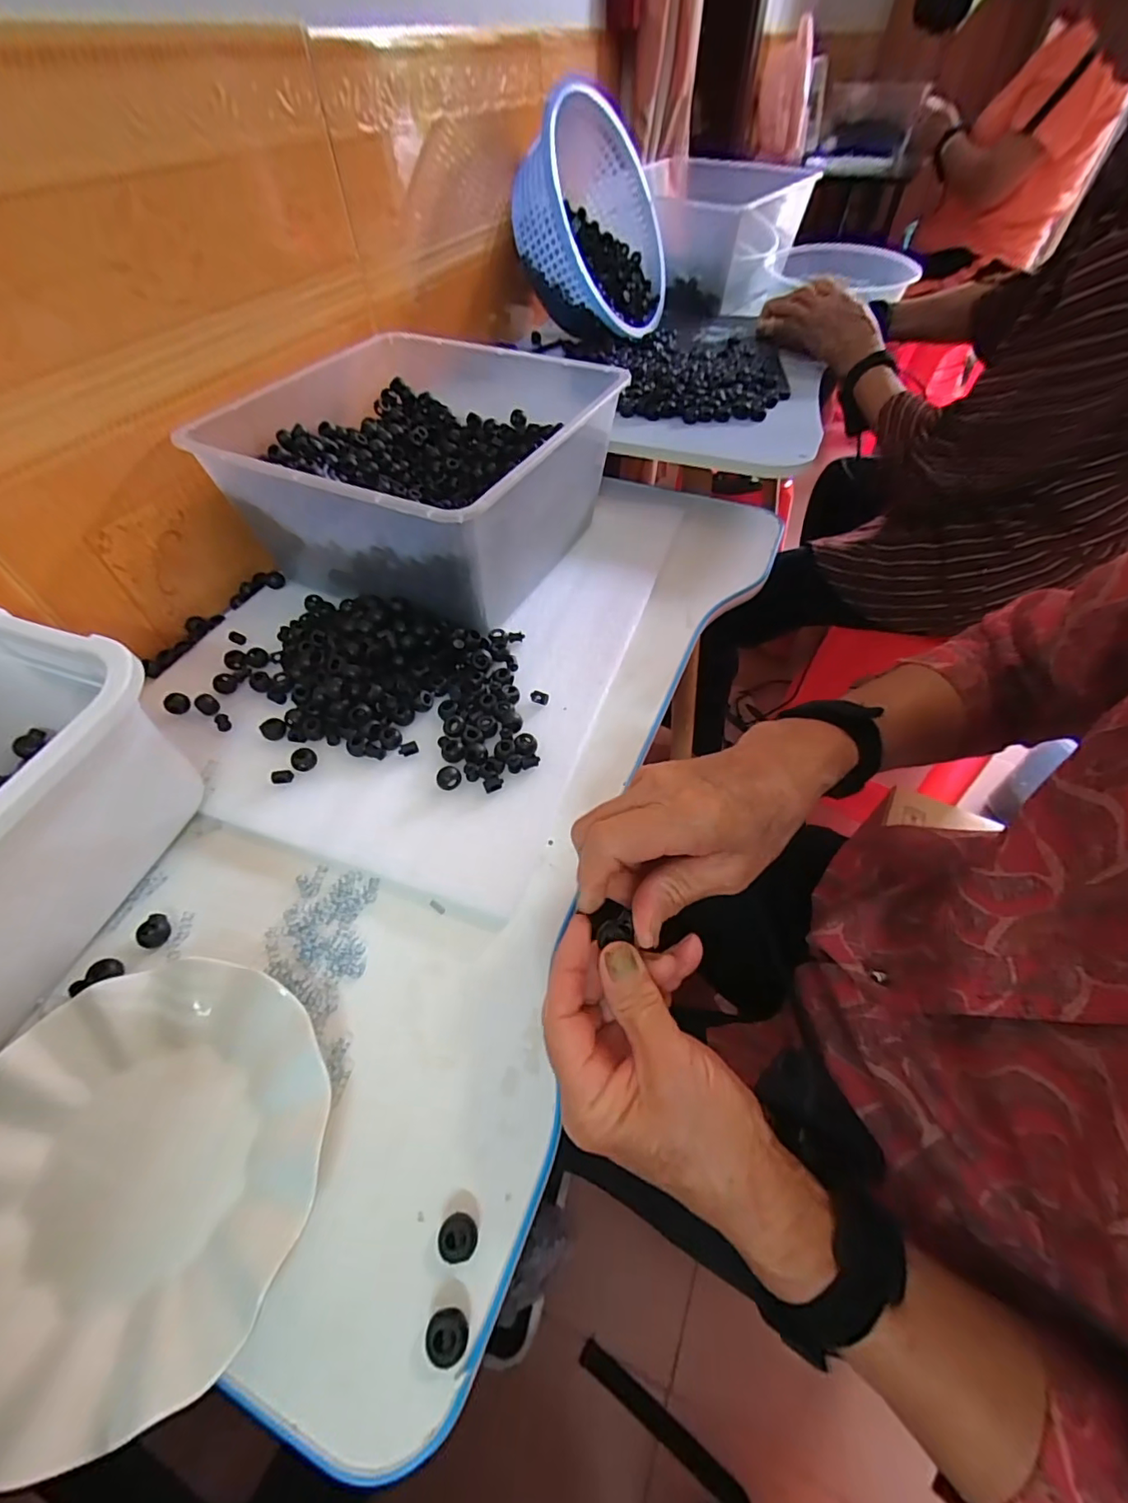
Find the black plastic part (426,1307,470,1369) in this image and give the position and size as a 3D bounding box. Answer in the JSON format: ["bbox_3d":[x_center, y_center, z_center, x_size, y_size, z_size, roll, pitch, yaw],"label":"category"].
[{"bbox_3d":[-0.050,0.251,0.233,0.017,0.011,0.017,0,53,0],"label":"black plastic part"}]

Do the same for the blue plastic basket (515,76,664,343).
[{"bbox_3d":[0.039,-0.754,0.784,0.127,0.261,0.291,3,58,36],"label":"blue plastic basket"}]

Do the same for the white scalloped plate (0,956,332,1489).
[{"bbox_3d":[-0.210,0.198,0.261,0.176,0.022,0.177,0,53,0],"label":"white scalloped plate"}]

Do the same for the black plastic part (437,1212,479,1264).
[{"bbox_3d":[-0.049,0.226,0.254,0.017,0.012,0.017,0,53,0],"label":"black plastic part"}]

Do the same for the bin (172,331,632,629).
[{"bbox_3d":[-0.124,-0.283,0.538,0.296,0.136,0.331,23,57,15],"label":"bin"}]

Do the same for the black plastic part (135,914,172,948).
[{"bbox_3d":[-0.257,0.113,0.342,0.017,0.007,0.019,21,56,16],"label":"black plastic part"}]

